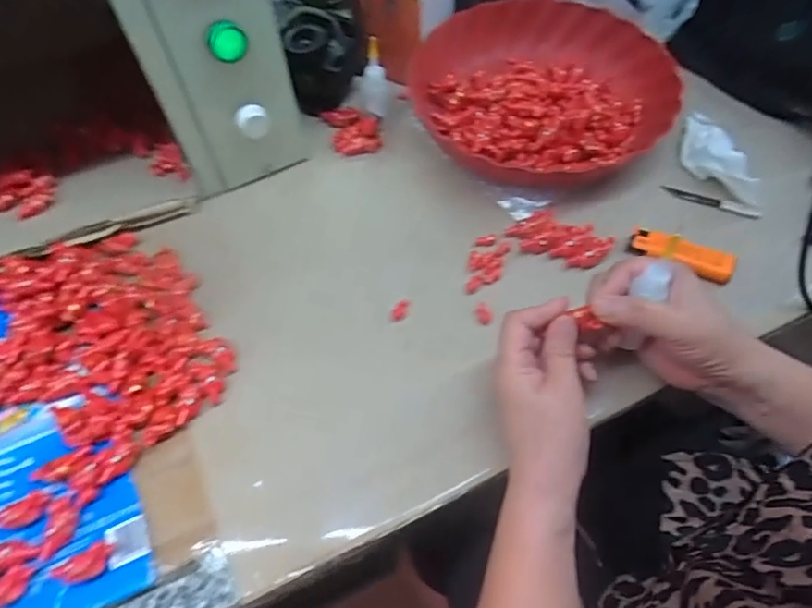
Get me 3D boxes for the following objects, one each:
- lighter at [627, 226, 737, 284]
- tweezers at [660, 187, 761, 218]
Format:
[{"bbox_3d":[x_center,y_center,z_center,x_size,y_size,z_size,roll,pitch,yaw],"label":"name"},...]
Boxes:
[{"bbox_3d":[0.226,-0.042,0.462,0.080,0.015,0.023,22,60,17],"label":"lighter"},{"bbox_3d":[0.272,-0.092,0.504,0.083,0.006,0.008,22,60,17],"label":"tweezers"}]

